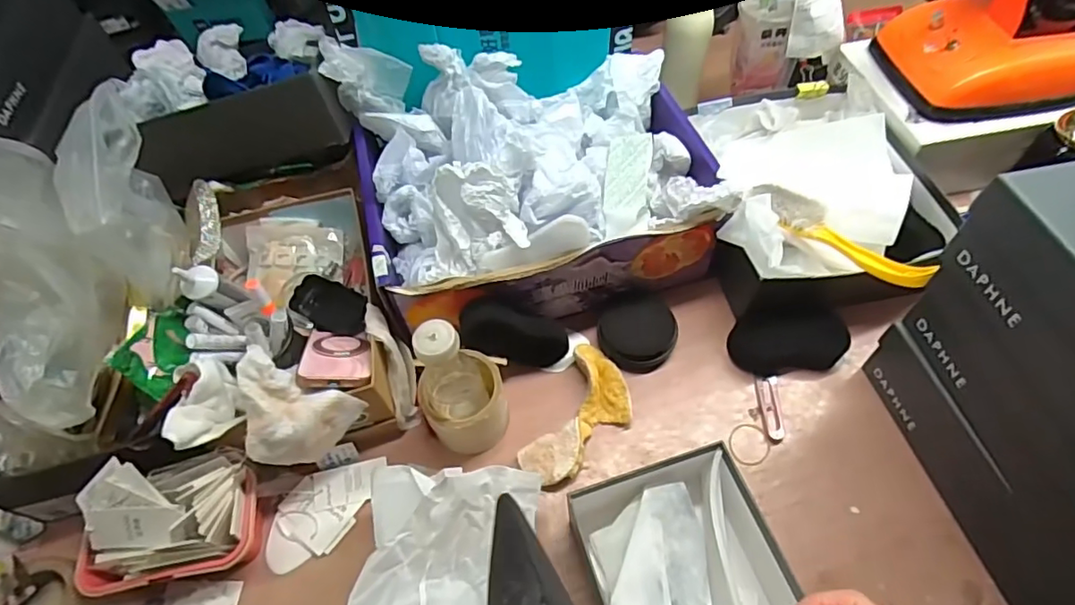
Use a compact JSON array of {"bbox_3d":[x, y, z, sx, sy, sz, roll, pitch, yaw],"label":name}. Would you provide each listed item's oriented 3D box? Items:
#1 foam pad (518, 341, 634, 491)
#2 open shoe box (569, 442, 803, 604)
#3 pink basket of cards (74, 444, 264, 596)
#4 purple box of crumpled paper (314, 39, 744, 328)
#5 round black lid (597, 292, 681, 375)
[{"bbox_3d":[0.052,0.127,0.635,0.086,0.038,0.163,22,61,18],"label":"foam pad"},{"bbox_3d":[0.150,0.285,0.483,0.161,0.100,0.297,-15,57,-6],"label":"open shoe box"},{"bbox_3d":[-0.363,0.217,0.564,0.164,0.103,0.106,-12,56,-3],"label":"pink basket of cards"},{"bbox_3d":[-0.008,-0.152,0.688,0.389,0.192,0.284,-13,56,-5],"label":"purple box of crumpled paper"},{"bbox_3d":[0.124,0.036,0.702,0.091,0.028,0.093,-2,56,3],"label":"round black lid"}]

